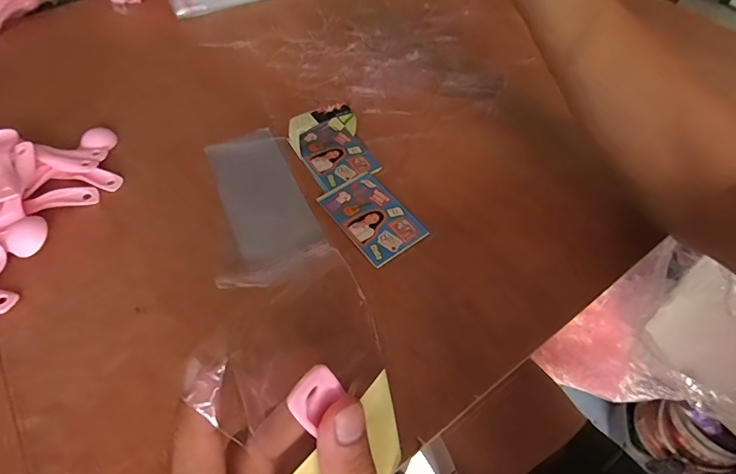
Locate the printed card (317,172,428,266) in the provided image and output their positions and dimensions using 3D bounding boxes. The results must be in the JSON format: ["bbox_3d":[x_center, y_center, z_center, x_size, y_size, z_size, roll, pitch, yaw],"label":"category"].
[{"bbox_3d":[0.003,-0.019,0.395,0.059,0.005,0.093,-32,58,-18],"label":"printed card"}]

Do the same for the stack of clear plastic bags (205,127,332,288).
[{"bbox_3d":[-0.104,-0.037,0.411,0.087,0.007,0.182,-19,55,-9],"label":"stack of clear plastic bags"}]

